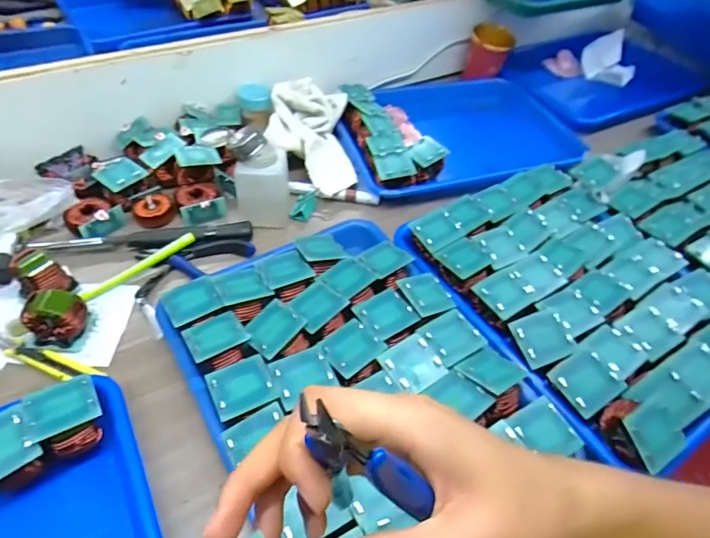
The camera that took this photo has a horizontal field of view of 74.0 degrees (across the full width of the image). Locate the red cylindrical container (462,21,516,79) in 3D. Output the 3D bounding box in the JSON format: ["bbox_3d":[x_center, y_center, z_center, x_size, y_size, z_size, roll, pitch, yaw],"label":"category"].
[{"bbox_3d":[0.238,-0.368,0.811,0.074,0.082,0.070,-24,54,-23],"label":"red cylindrical container"}]

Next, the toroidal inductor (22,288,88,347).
[{"bbox_3d":[-0.271,0.046,0.430,0.044,0.046,0.036,0,49,-4],"label":"toroidal inductor"}]

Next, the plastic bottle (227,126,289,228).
[{"bbox_3d":[-0.106,-0.103,0.536,0.058,0.108,0.054,-3,49,-7],"label":"plastic bottle"}]

